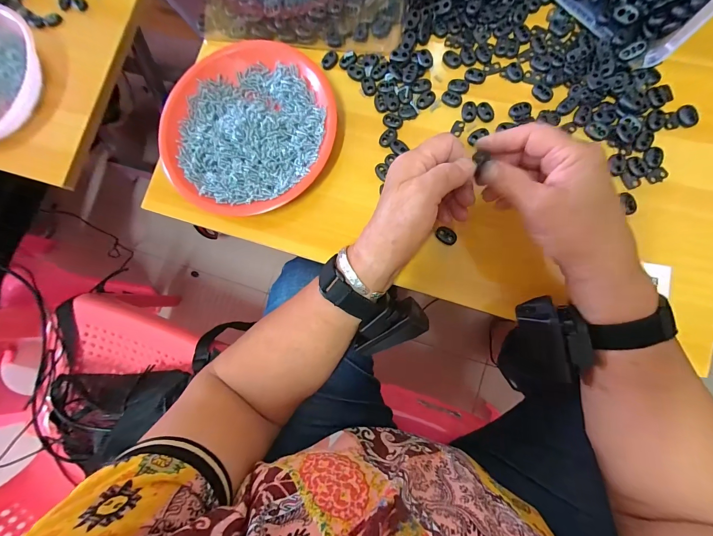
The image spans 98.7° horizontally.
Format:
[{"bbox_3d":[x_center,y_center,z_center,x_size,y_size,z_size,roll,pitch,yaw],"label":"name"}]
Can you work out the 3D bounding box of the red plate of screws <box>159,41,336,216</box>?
[{"bbox_3d":[-0.118,-0.150,0.339,0.188,0.033,0.184,-1,83,6],"label":"red plate of screws"}]

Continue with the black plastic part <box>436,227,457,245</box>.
[{"bbox_3d":[0.092,-0.033,0.312,0.021,0.004,0.014,44,90,9],"label":"black plastic part"}]

